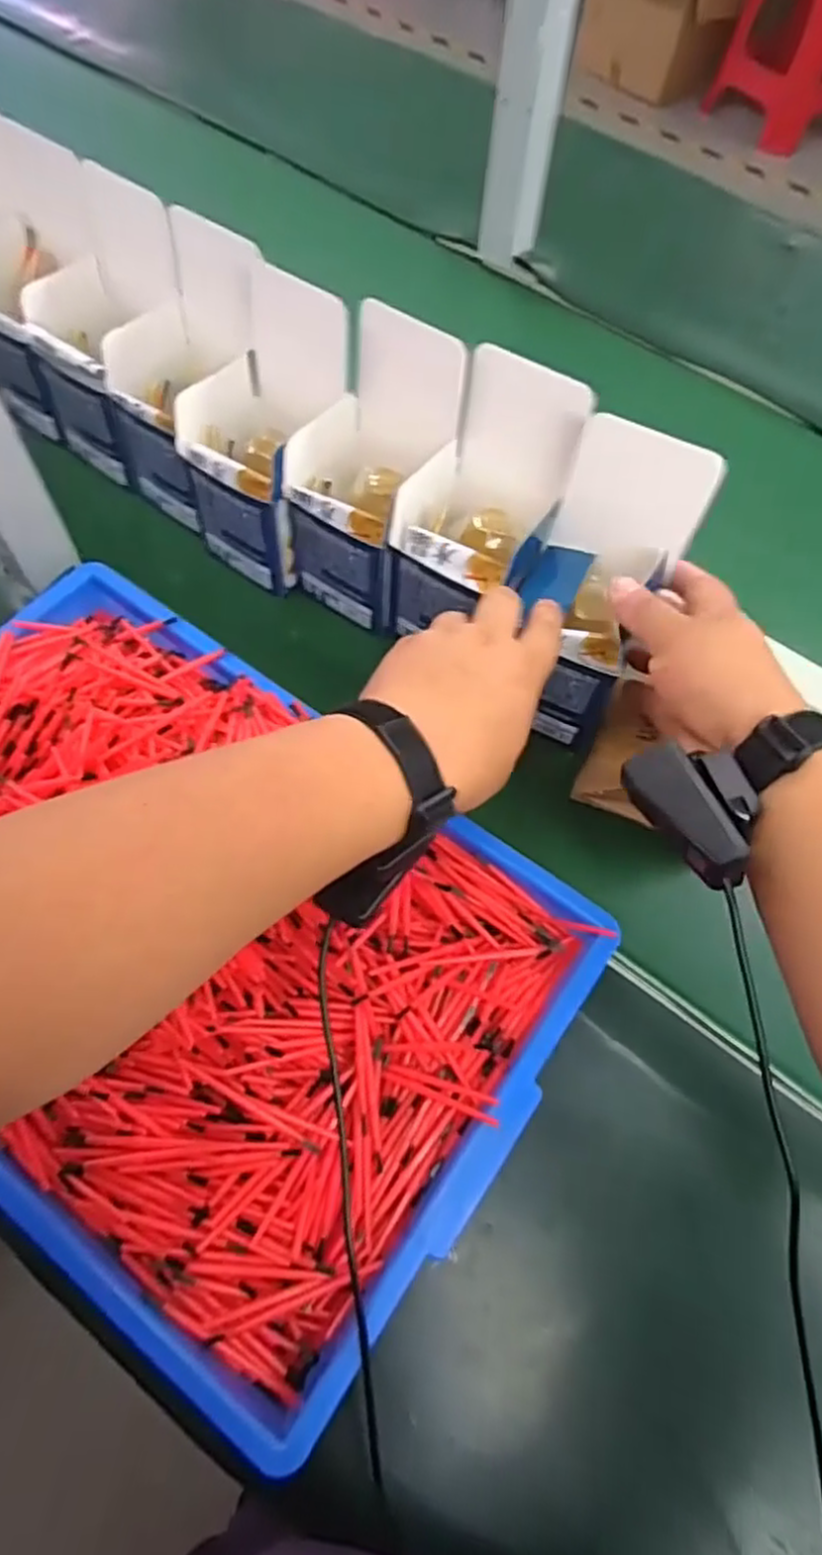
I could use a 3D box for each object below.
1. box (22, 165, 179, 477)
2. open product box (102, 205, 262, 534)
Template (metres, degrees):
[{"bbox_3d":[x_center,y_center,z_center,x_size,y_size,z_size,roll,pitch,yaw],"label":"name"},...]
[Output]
[{"bbox_3d":[-0.227,-0.331,0.543,0.087,0.168,0.109,42,69,17],"label":"box"},{"bbox_3d":[-0.163,-0.285,0.528,0.094,0.165,0.098,37,67,15],"label":"open product box"}]

